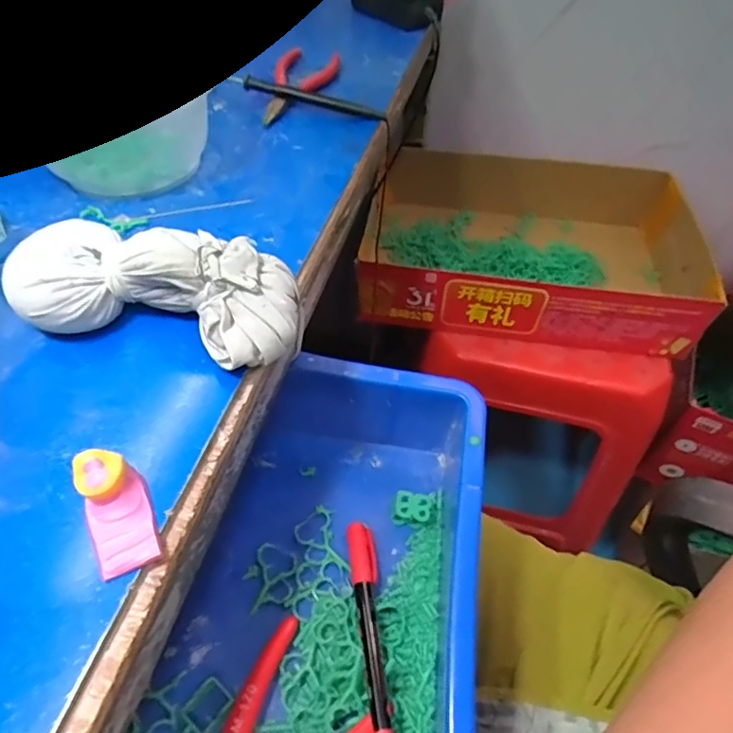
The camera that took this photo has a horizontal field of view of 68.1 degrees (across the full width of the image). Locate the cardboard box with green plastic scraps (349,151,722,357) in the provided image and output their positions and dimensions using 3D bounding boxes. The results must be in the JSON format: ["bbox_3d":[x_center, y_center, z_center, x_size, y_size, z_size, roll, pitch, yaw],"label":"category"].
[{"bbox_3d":[0.215,-0.147,0.706,0.407,0.120,0.303,8,50,4],"label":"cardboard box with green plastic scraps"}]

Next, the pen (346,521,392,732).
[{"bbox_3d":[0.004,0.151,0.305,0.016,0.020,0.135,-5,50,-7],"label":"pen"}]

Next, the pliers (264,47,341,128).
[{"bbox_3d":[-0.056,-0.236,0.453,0.051,0.011,0.133,8,50,4],"label":"pliers"}]

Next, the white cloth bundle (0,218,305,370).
[{"bbox_3d":[-0.101,-0.036,0.264,0.139,0.043,0.056,9,50,5],"label":"white cloth bundle"}]

